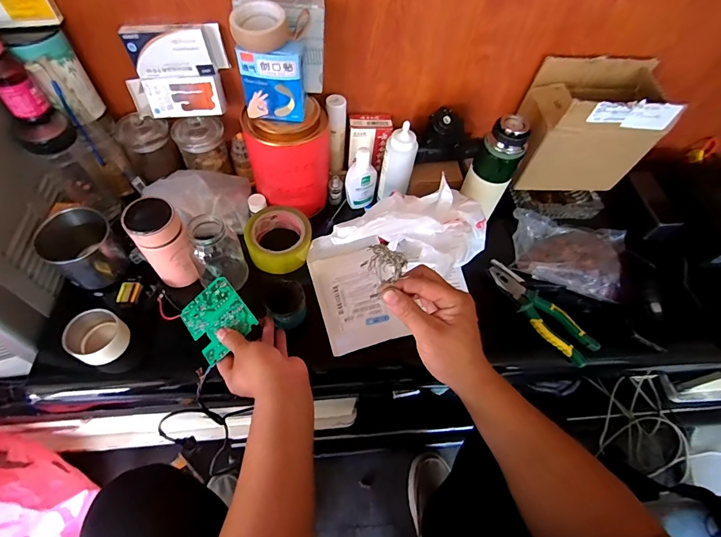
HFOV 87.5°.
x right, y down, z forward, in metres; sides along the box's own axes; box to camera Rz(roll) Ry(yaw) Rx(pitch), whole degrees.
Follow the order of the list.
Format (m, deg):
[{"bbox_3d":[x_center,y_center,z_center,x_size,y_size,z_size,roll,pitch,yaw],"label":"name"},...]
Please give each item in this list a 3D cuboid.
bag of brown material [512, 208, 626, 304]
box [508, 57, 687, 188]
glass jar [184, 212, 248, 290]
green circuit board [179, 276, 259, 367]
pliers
[{"bbox_3d":[0.358,-0.030,0.638,0.206,0.045,0.141,11,57,3],"label":"bag of brown material"},{"bbox_3d":[0.371,-0.230,0.634,0.197,0.184,0.110,1,57,-4],"label":"box"},{"bbox_3d":[-0.206,-0.018,0.546,0.068,0.118,0.069,-21,61,-17],"label":"glass jar"},{"bbox_3d":[-0.193,0.067,0.509,0.082,0.005,0.095,-44,64,-1],"label":"green circuit board"},{"bbox_3d":[0.280,0.064,0.598,0.053,0.024,0.199,-33,65,-22],"label":"pliers"}]

